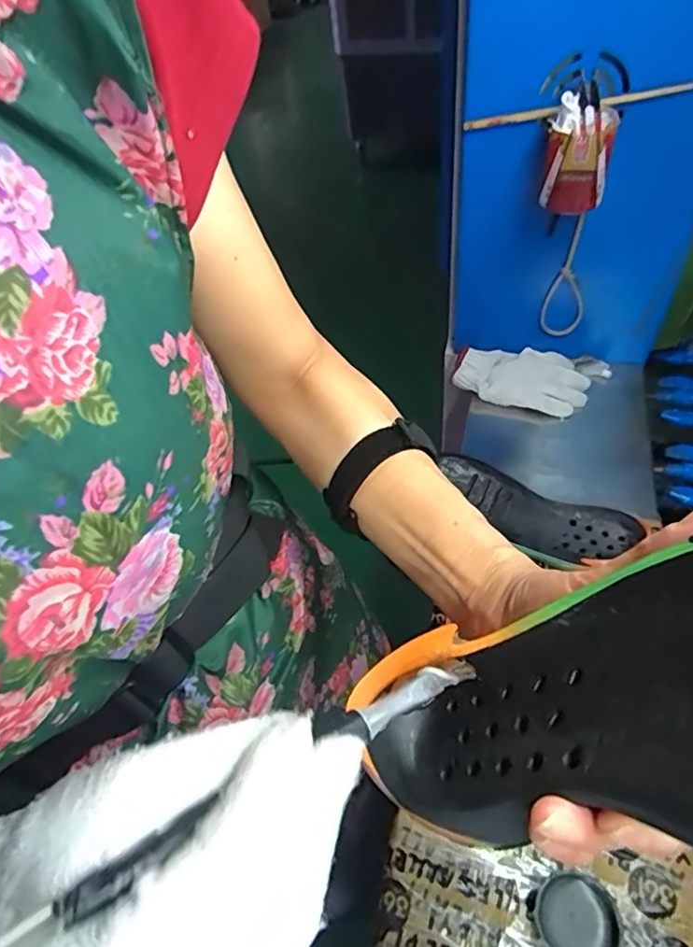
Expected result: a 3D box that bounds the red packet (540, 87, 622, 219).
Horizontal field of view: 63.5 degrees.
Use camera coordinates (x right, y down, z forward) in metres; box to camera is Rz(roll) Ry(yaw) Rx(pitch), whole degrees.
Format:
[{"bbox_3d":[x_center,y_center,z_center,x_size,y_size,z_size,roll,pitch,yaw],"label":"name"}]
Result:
[{"bbox_3d":[0.249,-0.342,0.605,0.068,0.104,0.045,6,49,10],"label":"red packet"}]

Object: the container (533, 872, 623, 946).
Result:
[{"bbox_3d":[0.176,0.345,0.432,0.057,0.024,0.057,-3,48,3],"label":"container"}]

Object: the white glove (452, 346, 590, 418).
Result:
[{"bbox_3d":[0.250,-0.140,0.802,0.182,0.019,0.095,16,71,10],"label":"white glove"}]

